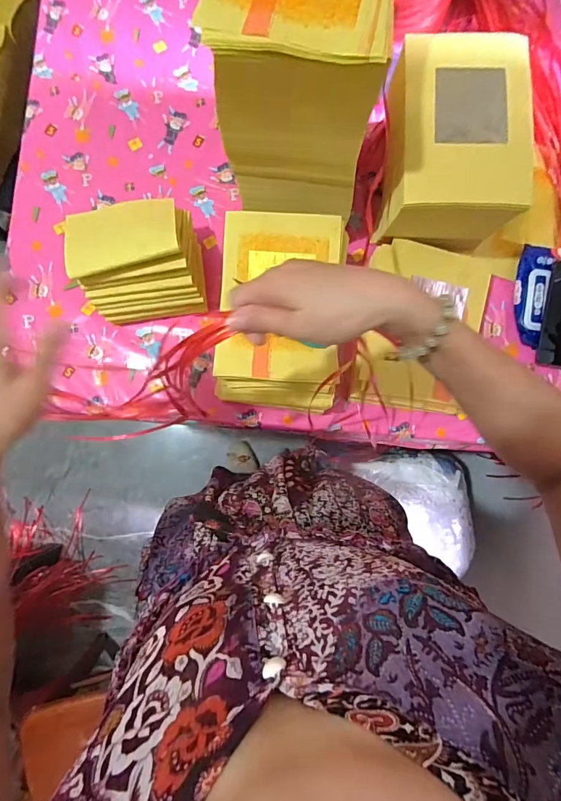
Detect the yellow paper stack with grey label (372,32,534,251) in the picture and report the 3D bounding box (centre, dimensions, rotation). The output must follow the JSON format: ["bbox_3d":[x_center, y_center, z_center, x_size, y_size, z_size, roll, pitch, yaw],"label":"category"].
[{"bbox_3d":[0.230,-0.348,0.599,0.169,0.165,0.251,-1,86,-4],"label":"yellow paper stack with grey label"}]

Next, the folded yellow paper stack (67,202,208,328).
[{"bbox_3d":[-0.205,-0.204,0.611,0.171,0.144,0.141,-6,87,-4],"label":"folded yellow paper stack"}]

